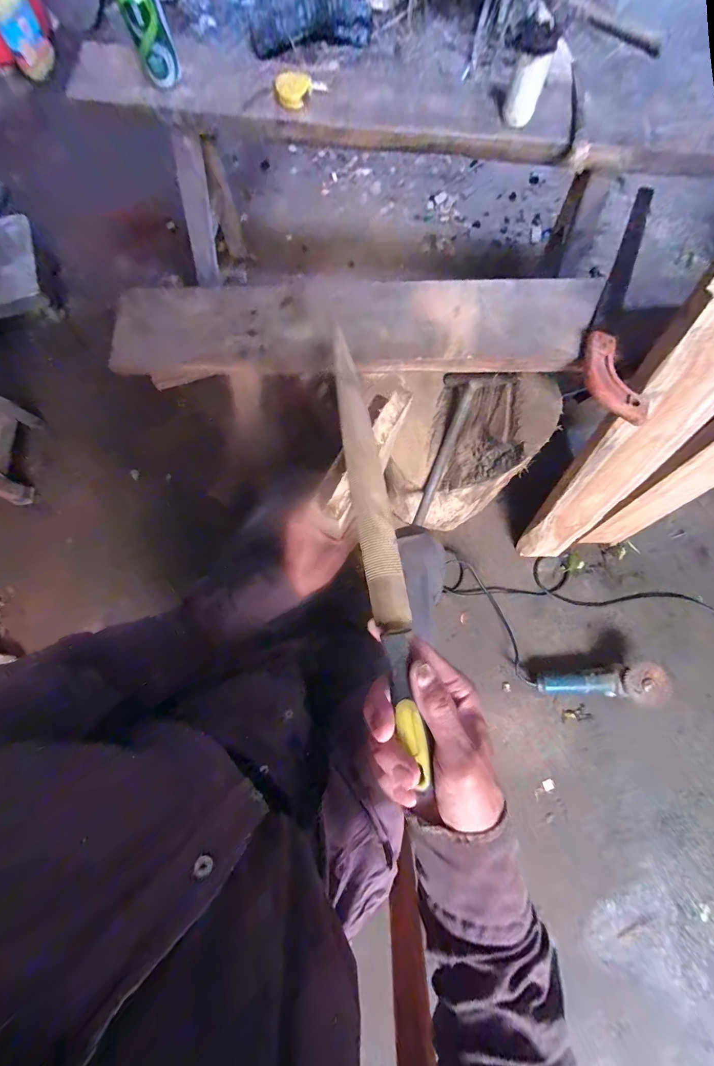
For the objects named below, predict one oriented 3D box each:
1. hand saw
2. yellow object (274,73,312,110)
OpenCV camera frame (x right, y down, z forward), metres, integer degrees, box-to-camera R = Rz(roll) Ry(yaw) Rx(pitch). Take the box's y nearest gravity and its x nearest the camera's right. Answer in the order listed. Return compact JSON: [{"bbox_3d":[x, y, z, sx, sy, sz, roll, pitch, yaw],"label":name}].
[{"bbox_3d":[0.401,-0.341,0.514,0.089,0.049,0.372,15,80,3],"label":"hand saw"},{"bbox_3d":[-0.112,-0.804,0.612,0.072,0.034,0.031,-28,81,-5],"label":"yellow object"}]

